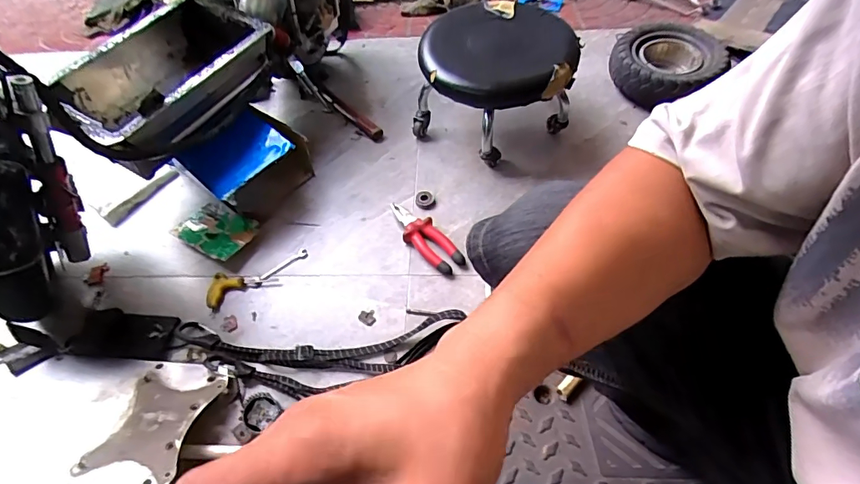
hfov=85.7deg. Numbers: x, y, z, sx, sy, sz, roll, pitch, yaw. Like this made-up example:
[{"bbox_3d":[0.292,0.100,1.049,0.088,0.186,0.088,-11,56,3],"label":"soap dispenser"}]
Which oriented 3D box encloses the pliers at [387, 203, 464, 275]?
[{"bbox_3d":[-0.012,-0.013,0.896,0.063,0.029,0.191,-30,58,-16],"label":"pliers"}]

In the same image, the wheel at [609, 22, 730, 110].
[{"bbox_3d":[0.550,-0.423,1.108,0.251,0.090,0.209,-17,56,-8],"label":"wheel"}]

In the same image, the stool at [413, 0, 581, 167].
[{"bbox_3d":[0.147,-0.344,1.016,0.315,0.212,0.314,-2,55,3],"label":"stool"}]

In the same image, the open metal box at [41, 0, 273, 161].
[{"bbox_3d":[-0.513,-0.306,0.906,0.265,0.123,0.403,19,58,16],"label":"open metal box"}]

